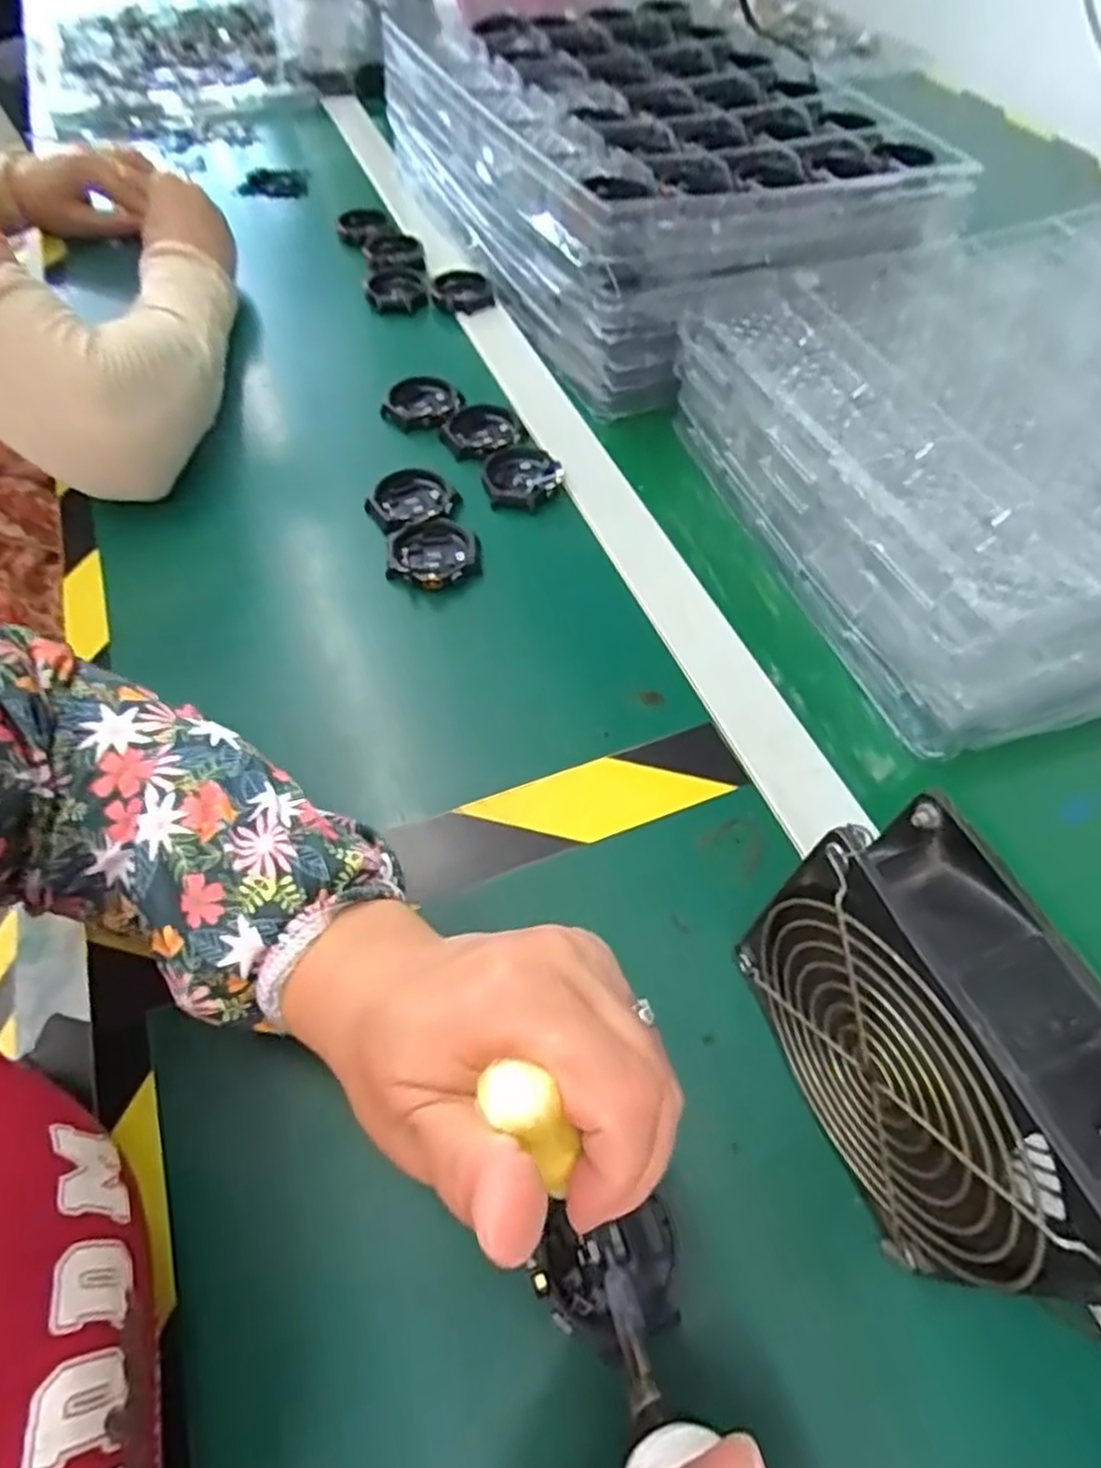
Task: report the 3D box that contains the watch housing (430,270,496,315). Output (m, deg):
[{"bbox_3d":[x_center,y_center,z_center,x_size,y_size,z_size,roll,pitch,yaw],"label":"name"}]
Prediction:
[{"bbox_3d":[-0.075,-0.370,0.598,0.049,0.012,0.042,-11,57,-8],"label":"watch housing"}]

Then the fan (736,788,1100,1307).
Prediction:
[{"bbox_3d":[0.117,0.099,0.228,0.048,0.119,0.122,-17,58,-13],"label":"fan"}]

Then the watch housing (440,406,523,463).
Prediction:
[{"bbox_3d":[-0.047,-0.206,0.488,0.052,0.007,0.052,-7,56,-6],"label":"watch housing"}]

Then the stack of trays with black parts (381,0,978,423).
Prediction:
[{"bbox_3d":[0.073,-0.494,0.626,0.321,0.116,0.485,-20,58,-14],"label":"stack of trays with black parts"}]

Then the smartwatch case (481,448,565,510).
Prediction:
[{"bbox_3d":[-0.019,-0.167,0.466,0.049,0.010,0.049,-20,58,-14],"label":"smartwatch case"}]

